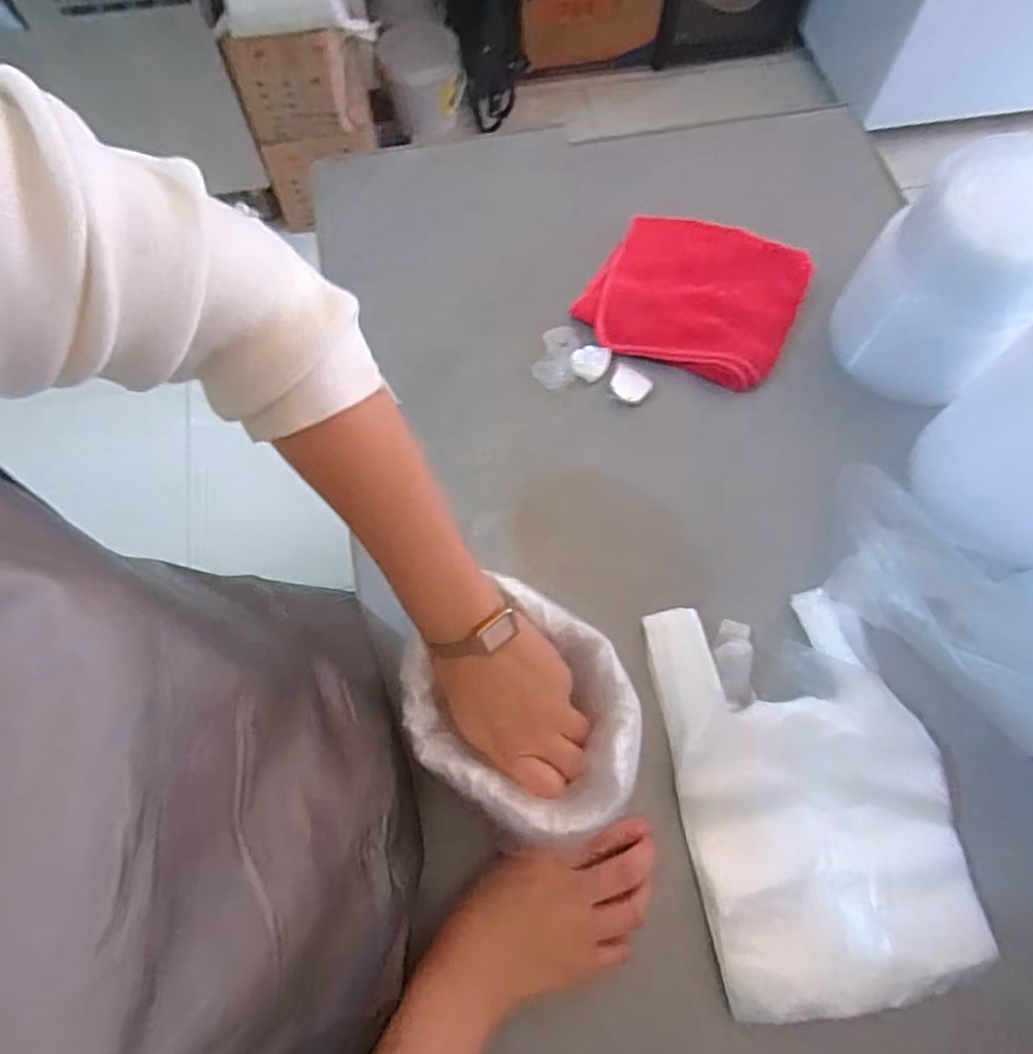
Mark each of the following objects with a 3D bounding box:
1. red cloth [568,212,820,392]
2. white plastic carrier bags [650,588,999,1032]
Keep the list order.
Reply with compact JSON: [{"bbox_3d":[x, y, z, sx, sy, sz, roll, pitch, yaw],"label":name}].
[{"bbox_3d":[0.166,-0.214,0.632,0.184,0.042,0.170,30,71,12],"label":"red cloth"},{"bbox_3d":[0.199,0.175,0.460,0.171,0.028,0.254,-8,68,-3],"label":"white plastic carrier bags"}]

